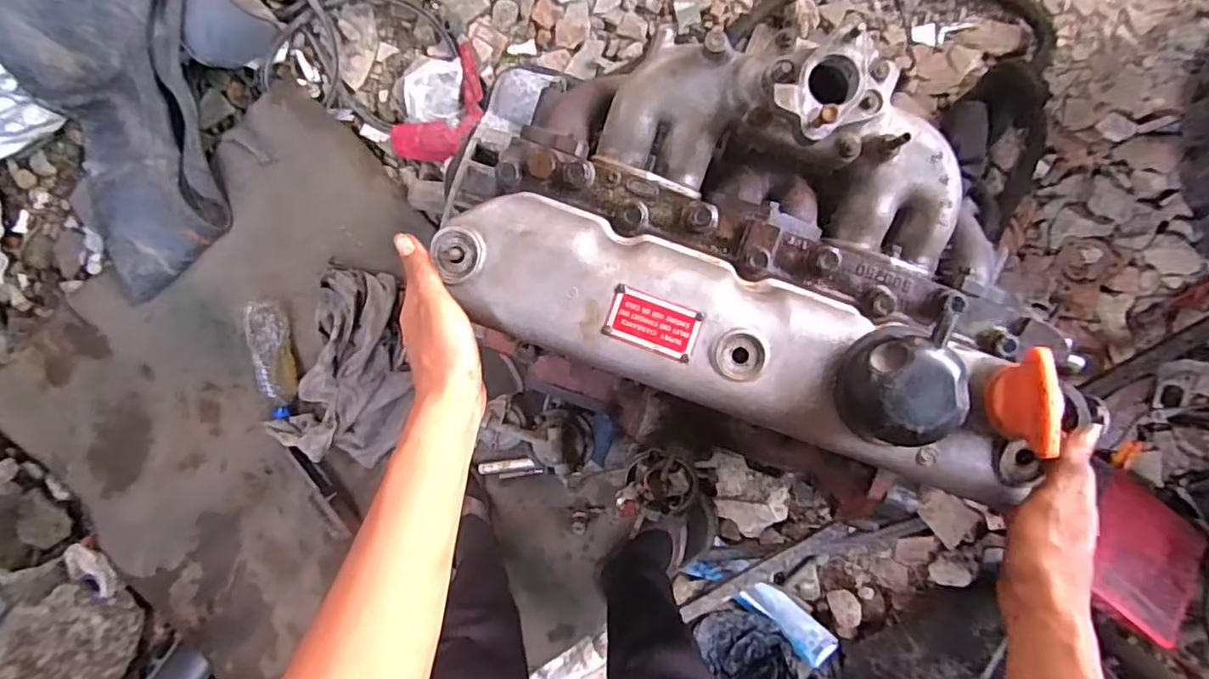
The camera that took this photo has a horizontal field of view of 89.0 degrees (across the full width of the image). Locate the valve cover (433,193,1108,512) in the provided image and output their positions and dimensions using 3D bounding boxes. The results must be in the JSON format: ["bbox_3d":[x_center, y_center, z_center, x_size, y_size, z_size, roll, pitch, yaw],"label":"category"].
[{"bbox_3d":[0.091,0.001,0.438,0.430,0.062,0.107,19,98,4],"label":"valve cover"}]

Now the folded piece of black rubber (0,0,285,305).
[{"bbox_3d":[-0.846,-0.434,1.089,0.329,0.201,0.709,23,98,5],"label":"folded piece of black rubber"}]

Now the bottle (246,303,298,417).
[{"bbox_3d":[-0.637,0.040,1.175,0.057,0.054,0.231,-3,95,8],"label":"bottle"}]

